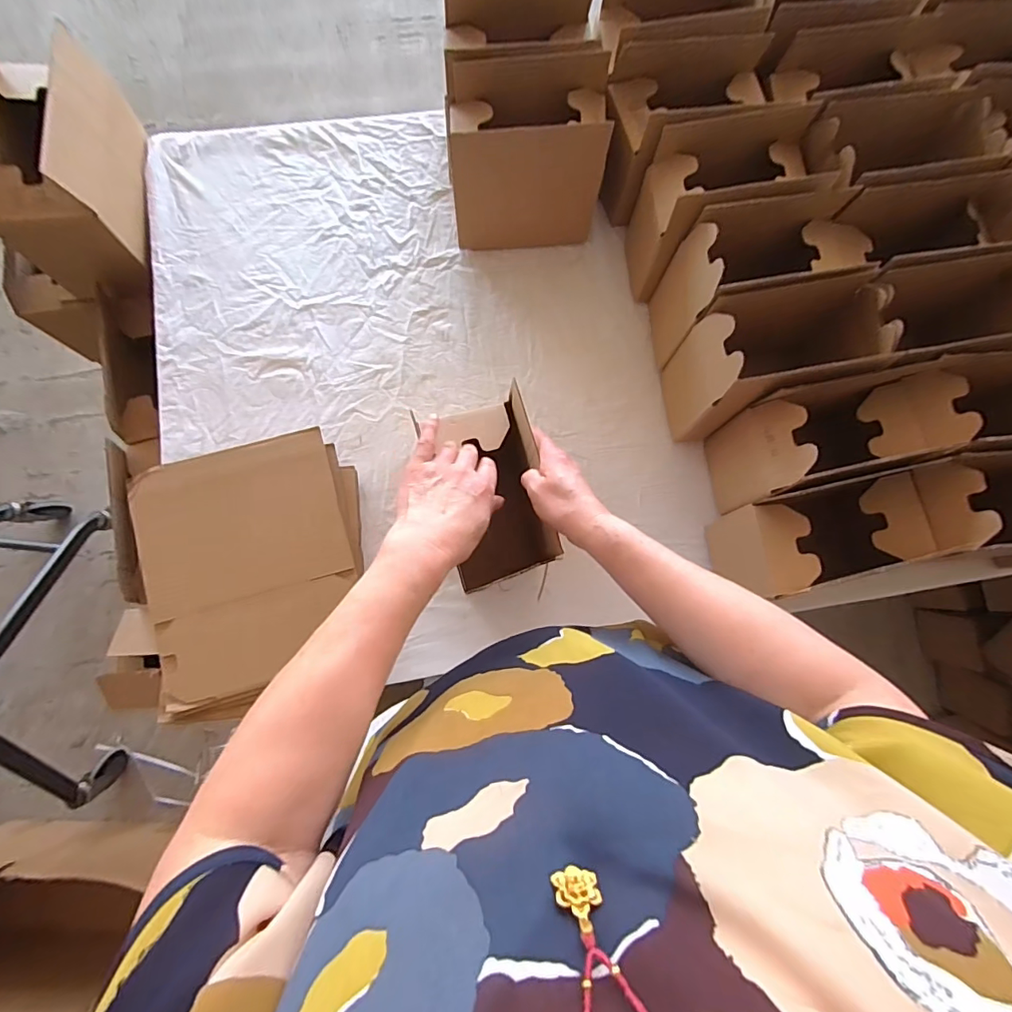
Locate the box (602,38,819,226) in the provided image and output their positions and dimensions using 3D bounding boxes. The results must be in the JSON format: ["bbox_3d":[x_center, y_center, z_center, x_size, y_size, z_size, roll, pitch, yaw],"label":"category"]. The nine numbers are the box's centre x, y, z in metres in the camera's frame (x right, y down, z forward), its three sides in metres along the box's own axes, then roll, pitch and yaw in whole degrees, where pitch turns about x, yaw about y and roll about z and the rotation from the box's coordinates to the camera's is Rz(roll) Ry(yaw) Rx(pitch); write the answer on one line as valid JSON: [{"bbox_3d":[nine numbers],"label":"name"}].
[{"bbox_3d":[0.238,-0.492,0.665,0.211,0.160,0.128,-11,81,-3],"label":"box"}]

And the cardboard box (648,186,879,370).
[{"bbox_3d":[0.324,-0.298,0.644,0.256,0.186,0.106,-20,82,-7],"label":"cardboard box"}]

